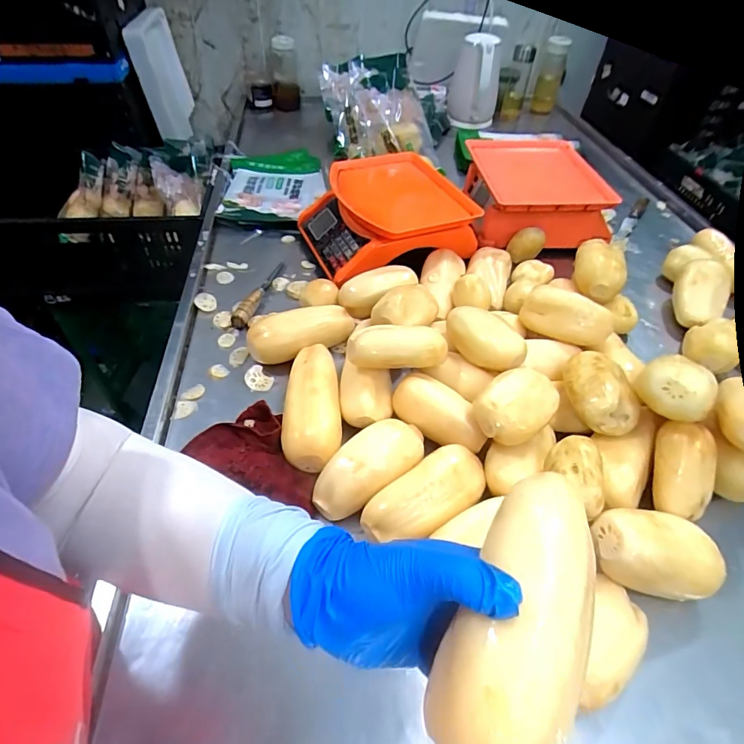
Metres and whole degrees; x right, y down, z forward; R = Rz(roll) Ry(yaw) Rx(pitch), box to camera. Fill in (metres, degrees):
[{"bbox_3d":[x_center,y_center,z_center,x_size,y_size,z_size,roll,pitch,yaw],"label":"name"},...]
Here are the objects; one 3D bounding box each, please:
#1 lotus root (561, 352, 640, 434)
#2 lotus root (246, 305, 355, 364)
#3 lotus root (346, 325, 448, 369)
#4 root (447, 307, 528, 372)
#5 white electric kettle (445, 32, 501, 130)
[{"bbox_3d":[0.286,0.021,0.568,0.079,0.054,0.114,12,47,8],"label":"lotus root"},{"bbox_3d":[-0.105,-0.054,0.687,0.159,0.057,0.072,-16,50,-18],"label":"lotus root"},{"bbox_3d":[0.033,-0.028,0.603,0.132,0.065,0.057,-1,47,-5],"label":"lotus root"},{"bbox_3d":[0.156,-0.045,0.626,0.068,0.056,0.124,-29,55,-27],"label":"root"},{"bbox_3d":[0.314,-0.890,1.375,0.146,0.220,0.188,10,47,6],"label":"white electric kettle"}]

